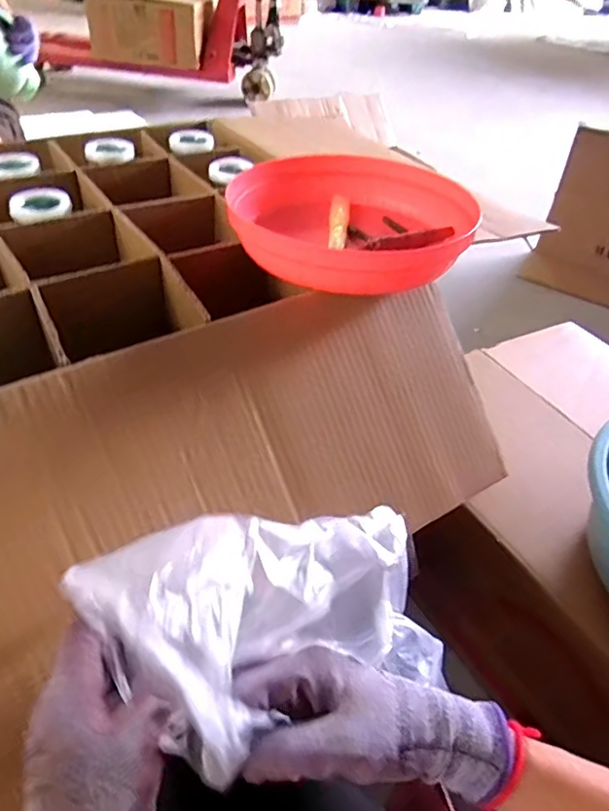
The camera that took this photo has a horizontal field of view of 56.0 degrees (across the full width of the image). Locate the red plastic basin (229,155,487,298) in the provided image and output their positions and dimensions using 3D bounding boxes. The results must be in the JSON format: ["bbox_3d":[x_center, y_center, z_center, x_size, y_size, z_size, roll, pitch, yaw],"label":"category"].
[{"bbox_3d":[0.047,-0.173,0.539,0.188,0.052,0.211,22,44,17],"label":"red plastic basin"}]

